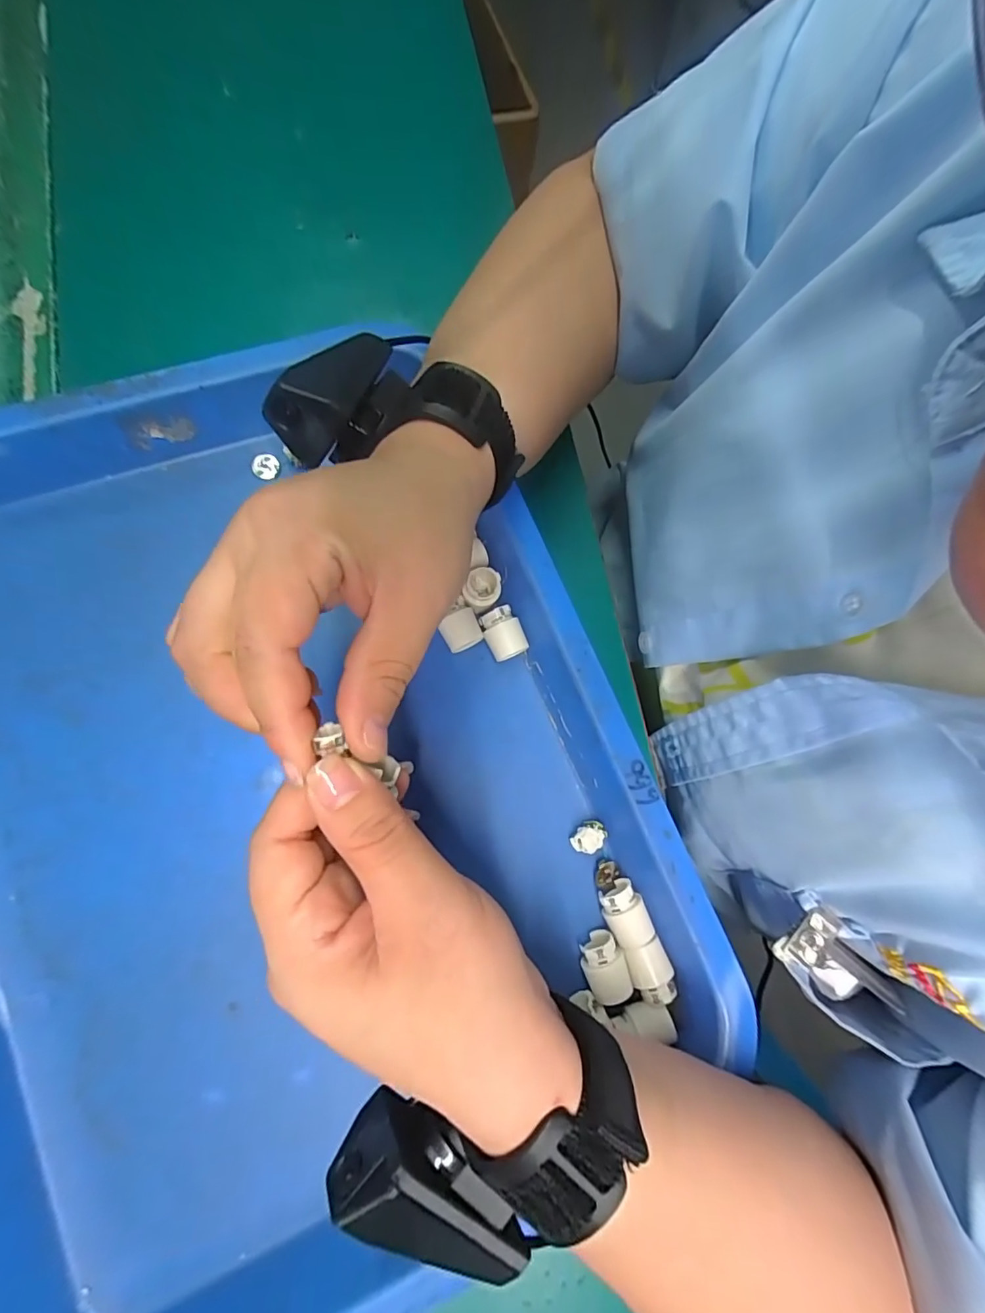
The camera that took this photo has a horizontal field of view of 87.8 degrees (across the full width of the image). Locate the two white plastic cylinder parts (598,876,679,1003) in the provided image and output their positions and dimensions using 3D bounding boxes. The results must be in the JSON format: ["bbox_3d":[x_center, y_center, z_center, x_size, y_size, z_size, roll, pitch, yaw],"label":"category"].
[{"bbox_3d":[0.072,0.142,0.257,0.020,0.020,0.053,-21,78,-9],"label":"two white plastic cylinder parts"}]

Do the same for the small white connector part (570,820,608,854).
[{"bbox_3d":[0.050,0.095,0.270,0.014,0.013,0.018,41,77,6],"label":"small white connector part"}]

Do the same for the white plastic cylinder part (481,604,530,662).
[{"bbox_3d":[0.006,-0.012,0.285,0.021,0.018,0.027,-25,79,-10],"label":"white plastic cylinder part"}]

